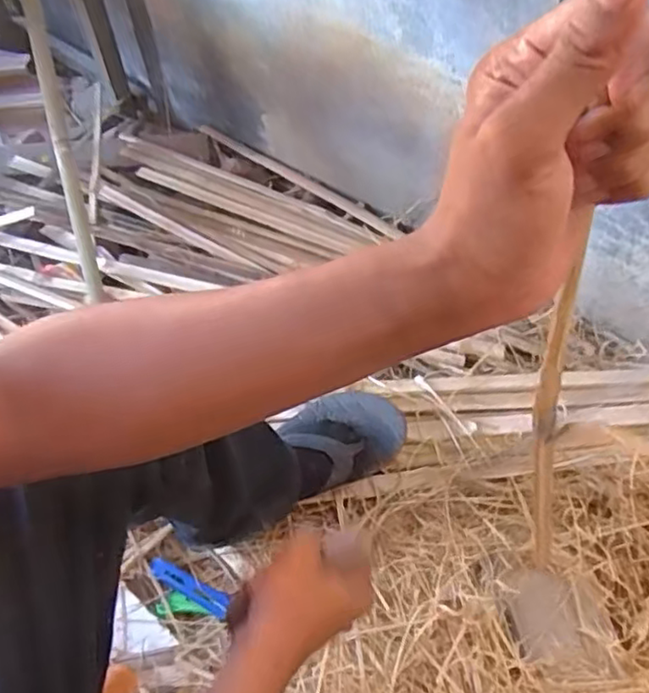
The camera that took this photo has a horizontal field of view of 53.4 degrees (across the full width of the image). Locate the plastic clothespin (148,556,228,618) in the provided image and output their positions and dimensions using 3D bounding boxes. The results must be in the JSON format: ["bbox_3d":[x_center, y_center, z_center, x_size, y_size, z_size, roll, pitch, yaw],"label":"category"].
[{"bbox_3d":[-0.170,0.300,0.808,0.118,0.008,0.024,24,64,17],"label":"plastic clothespin"}]

